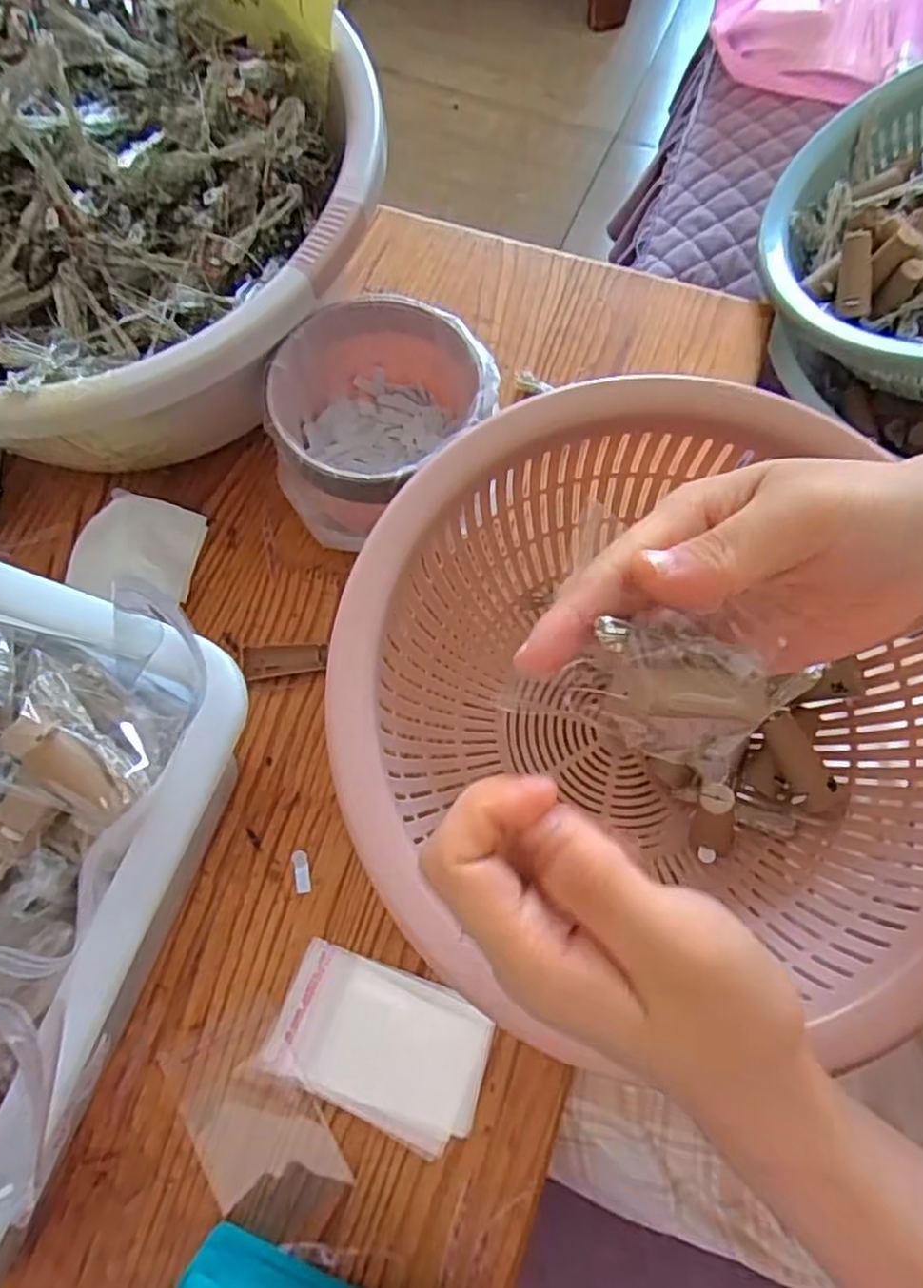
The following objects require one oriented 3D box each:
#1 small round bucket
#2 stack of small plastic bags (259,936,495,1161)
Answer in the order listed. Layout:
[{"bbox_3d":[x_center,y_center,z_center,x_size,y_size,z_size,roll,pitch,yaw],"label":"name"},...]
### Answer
[{"bbox_3d":[-0.048,-0.122,0.417,0.112,0.077,0.122,0,71,0],"label":"small round bucket"},{"bbox_3d":[-0.040,0.197,0.359,0.103,0.004,0.067,22,72,8],"label":"stack of small plastic bags"}]

